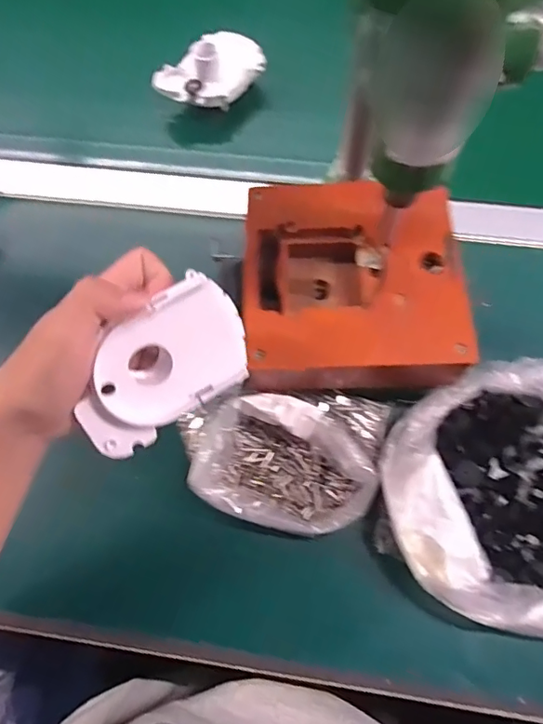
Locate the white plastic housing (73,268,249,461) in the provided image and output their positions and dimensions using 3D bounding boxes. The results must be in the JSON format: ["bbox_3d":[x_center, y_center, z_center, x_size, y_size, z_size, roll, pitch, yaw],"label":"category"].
[{"bbox_3d":[-0.060,0.002,0.284,0.100,0.067,0.013,-38,33,-13],"label":"white plastic housing"}]

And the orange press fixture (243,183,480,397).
[{"bbox_3d":[0.058,-0.056,0.387,0.148,0.057,0.152,-2,67,2],"label":"orange press fixture"}]

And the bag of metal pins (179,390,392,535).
[{"bbox_3d":[0.009,0.066,0.365,0.154,0.036,0.101,-2,67,2],"label":"bag of metal pins"}]

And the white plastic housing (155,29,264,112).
[{"bbox_3d":[-0.058,-0.280,0.500,0.107,0.037,0.053,-29,69,-9],"label":"white plastic housing"}]

